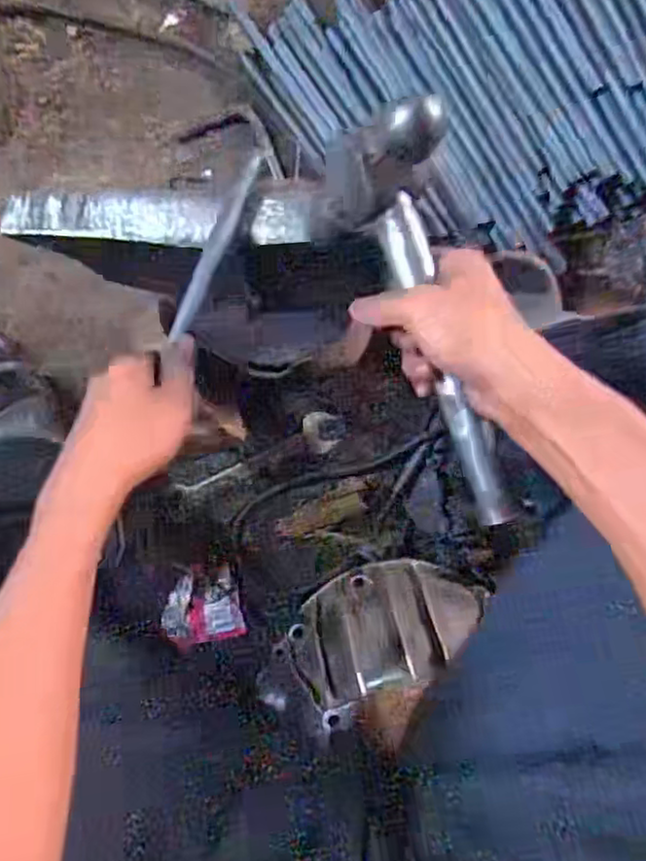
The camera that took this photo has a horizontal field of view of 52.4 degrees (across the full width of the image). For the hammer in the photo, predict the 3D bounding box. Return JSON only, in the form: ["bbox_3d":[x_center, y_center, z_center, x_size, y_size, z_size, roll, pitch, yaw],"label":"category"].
[{"bbox_3d":[0.066,-0.057,0.396,0.065,0.082,0.248,-20,98,2],"label":"hammer"}]

